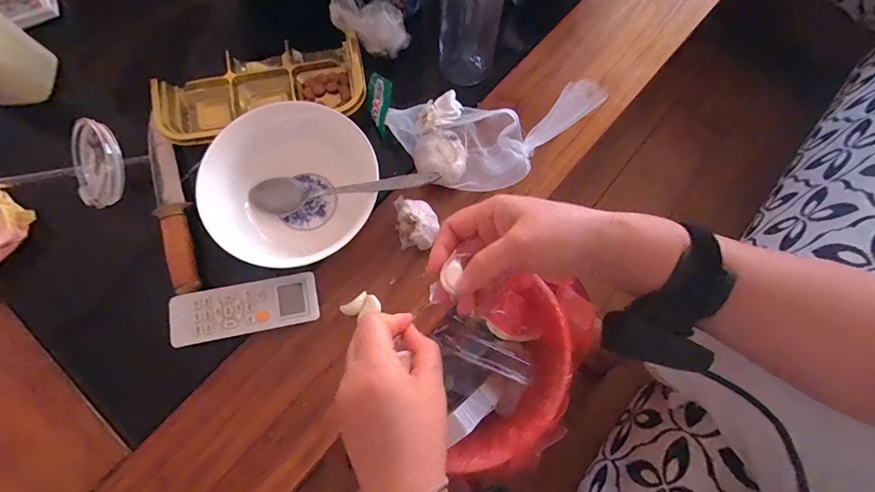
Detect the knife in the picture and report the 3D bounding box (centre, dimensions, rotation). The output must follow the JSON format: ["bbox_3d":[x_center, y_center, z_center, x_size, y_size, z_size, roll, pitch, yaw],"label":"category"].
[{"bbox_3d":[-0.268,-0.043,0.399,0.026,0.015,0.189,-19,76,-5],"label":"knife"}]

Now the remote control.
[{"bbox_3d":[-0.179,0.058,0.373,0.129,0.019,0.047,-12,75,-3],"label":"remote control"}]

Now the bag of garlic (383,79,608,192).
[{"bbox_3d":[0.068,-0.112,0.412,0.220,0.056,0.099,-13,75,-4],"label":"bag of garlic"}]

